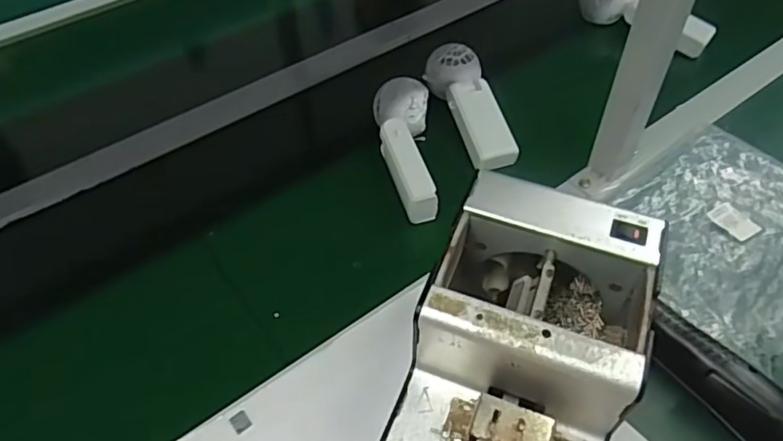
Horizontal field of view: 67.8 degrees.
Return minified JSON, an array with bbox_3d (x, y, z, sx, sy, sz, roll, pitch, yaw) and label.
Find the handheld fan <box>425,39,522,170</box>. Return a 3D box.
[{"bbox_3d":[0.088,-0.124,0.637,0.054,0.050,0.159,-15,55,-12],"label":"handheld fan"}]

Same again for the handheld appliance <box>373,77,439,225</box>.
[{"bbox_3d":[0.012,-0.069,0.588,0.053,0.054,0.166,-1,54,-2],"label":"handheld appliance"}]

